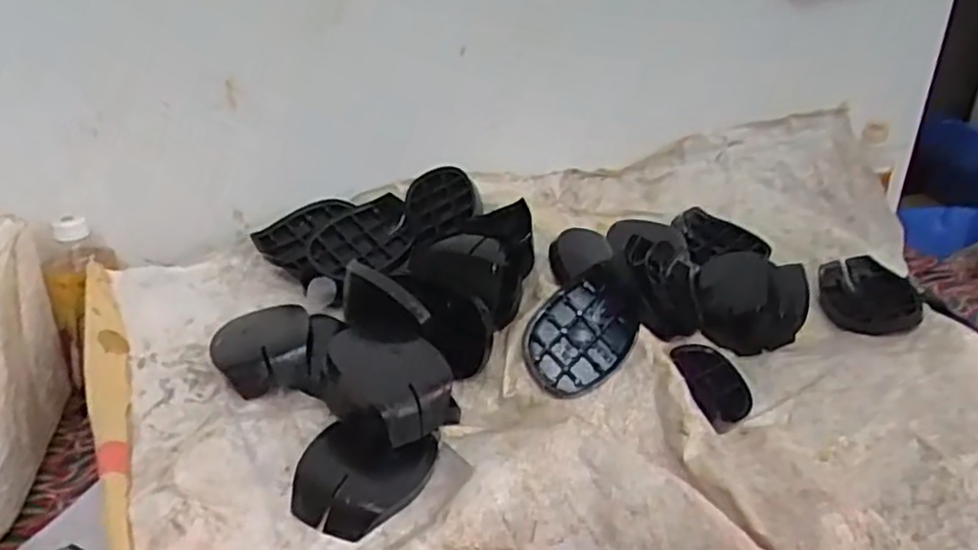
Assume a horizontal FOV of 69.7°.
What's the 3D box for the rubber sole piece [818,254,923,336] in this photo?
[{"bbox_3d":[0.433,0.019,0.800,0.108,0.032,0.135,13,29,25],"label":"rubber sole piece"}]

